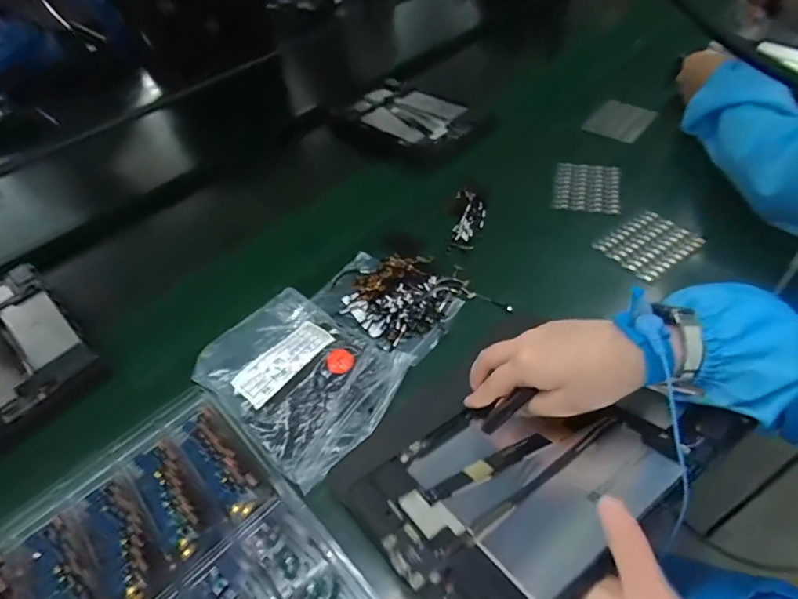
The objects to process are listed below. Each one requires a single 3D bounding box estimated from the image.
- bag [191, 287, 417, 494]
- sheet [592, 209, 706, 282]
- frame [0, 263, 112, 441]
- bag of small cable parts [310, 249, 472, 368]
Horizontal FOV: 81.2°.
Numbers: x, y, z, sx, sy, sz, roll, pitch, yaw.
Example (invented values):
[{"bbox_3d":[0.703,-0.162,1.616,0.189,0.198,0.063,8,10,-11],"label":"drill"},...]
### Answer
[{"bbox_3d":[-0.090,0.064,0.431,0.169,0.027,0.136,29,57,31],"label":"bag"},{"bbox_3d":[0.282,-0.064,0.526,0.095,0.010,0.074,-30,56,-16],"label":"sheet"},{"bbox_3d":[-0.429,0.058,0.496,0.247,0.021,0.150,30,57,31],"label":"frame"},{"bbox_3d":[-0.005,-0.005,0.506,0.154,0.016,0.122,28,57,30],"label":"bag of small cable parts"}]

